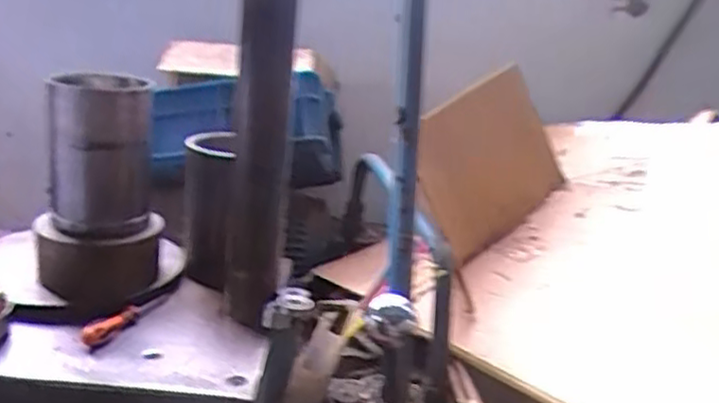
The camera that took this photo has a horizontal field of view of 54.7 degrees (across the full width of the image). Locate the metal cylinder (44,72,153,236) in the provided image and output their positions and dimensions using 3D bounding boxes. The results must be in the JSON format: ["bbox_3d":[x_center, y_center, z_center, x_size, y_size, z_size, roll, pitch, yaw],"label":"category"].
[{"bbox_3d":[-0.316,-0.061,0.851,0.113,0.175,0.117,0,17,-20],"label":"metal cylinder"}]

